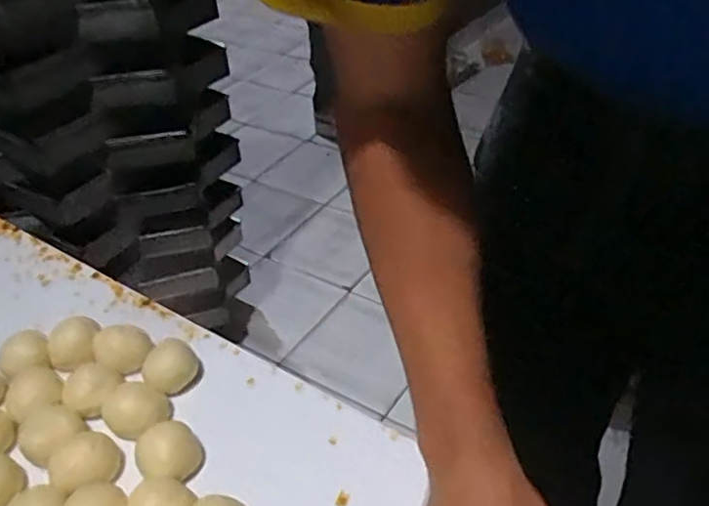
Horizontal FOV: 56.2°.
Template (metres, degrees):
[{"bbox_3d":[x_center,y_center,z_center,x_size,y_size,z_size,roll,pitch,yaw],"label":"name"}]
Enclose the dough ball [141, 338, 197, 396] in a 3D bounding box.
[{"bbox_3d":[-0.156,0.099,0.561,0.044,0.031,0.043,-3,39,3],"label":"dough ball"}]

